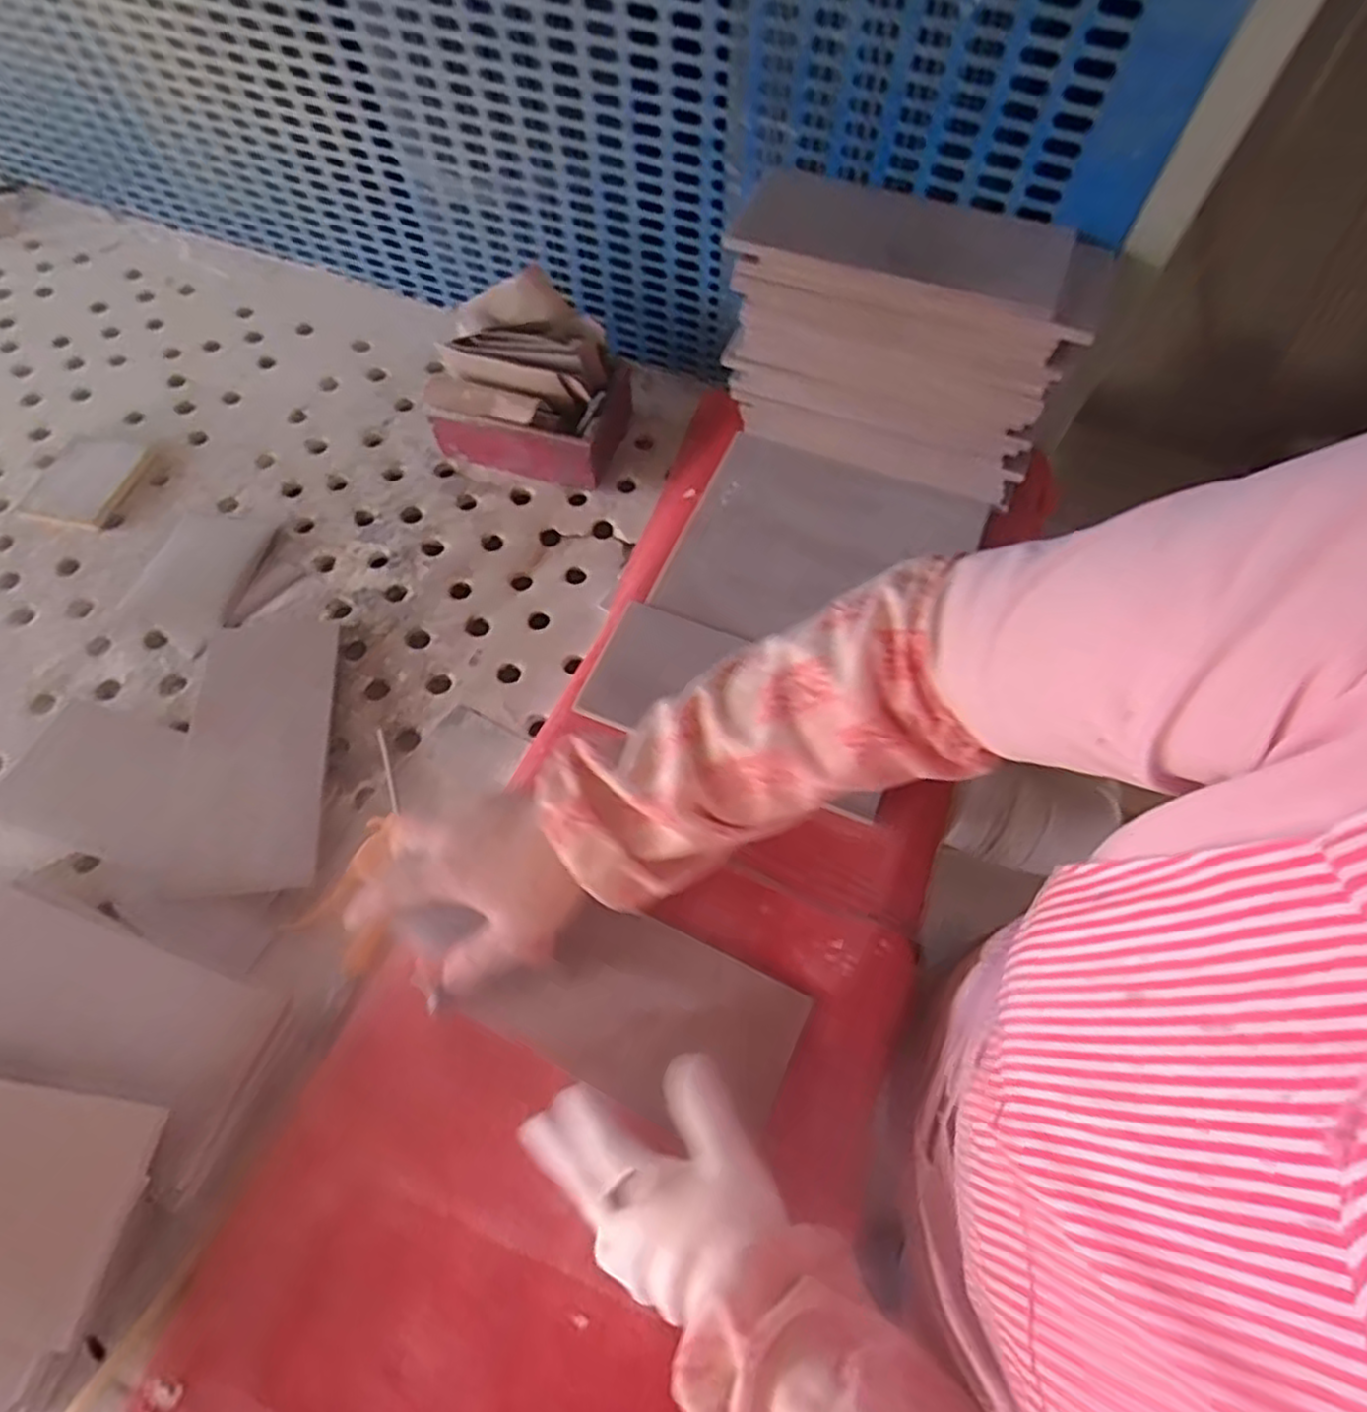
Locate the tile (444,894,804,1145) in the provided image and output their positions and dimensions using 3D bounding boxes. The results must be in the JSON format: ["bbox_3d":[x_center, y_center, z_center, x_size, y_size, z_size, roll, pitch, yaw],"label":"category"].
[{"bbox_3d":[-0.027,0.220,0.522,0.211,0.009,0.120,26,71,7],"label":"tile"}]

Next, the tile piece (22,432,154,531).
[{"bbox_3d":[-0.675,-0.258,0.816,0.114,0.008,0.129,11,64,5],"label":"tile piece"}]

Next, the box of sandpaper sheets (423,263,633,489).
[{"bbox_3d":[-0.161,-0.339,0.784,0.209,0.148,0.120,15,64,7],"label":"box of sandpaper sheets"}]

